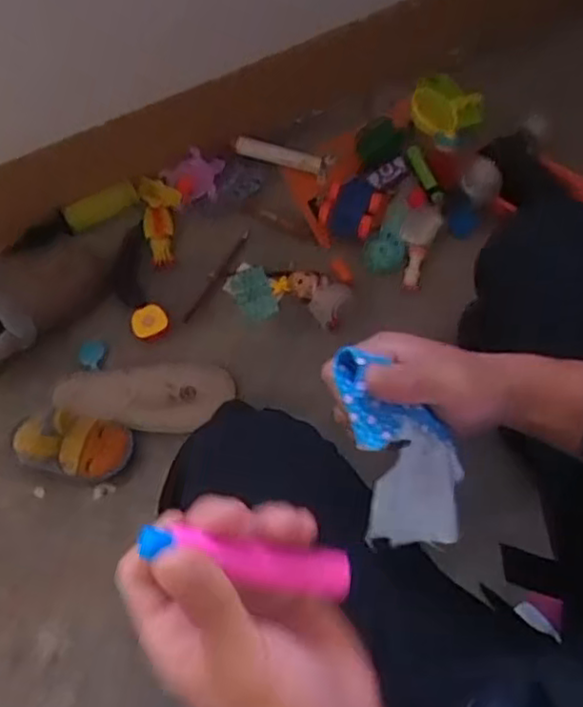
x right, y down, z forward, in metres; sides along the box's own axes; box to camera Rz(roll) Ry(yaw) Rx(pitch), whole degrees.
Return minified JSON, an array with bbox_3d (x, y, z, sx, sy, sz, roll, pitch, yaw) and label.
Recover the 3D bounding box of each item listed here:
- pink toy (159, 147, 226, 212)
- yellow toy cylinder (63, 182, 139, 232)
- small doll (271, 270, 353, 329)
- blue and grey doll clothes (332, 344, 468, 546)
[{"bbox_3d":[-0.152,-0.279,1.105,0.095,0.038,0.071,-23,69,-6],"label":"pink toy"},{"bbox_3d":[-0.293,-0.227,1.072,0.116,0.037,0.032,-21,69,-5],"label":"yellow toy cylinder"},{"bbox_3d":[0.031,-0.091,1.022,0.114,0.036,0.064,31,73,14],"label":"small doll"},{"bbox_3d":[0.062,0.059,0.405,0.067,0.132,0.030,-31,28,-9],"label":"blue and grey doll clothes"}]

